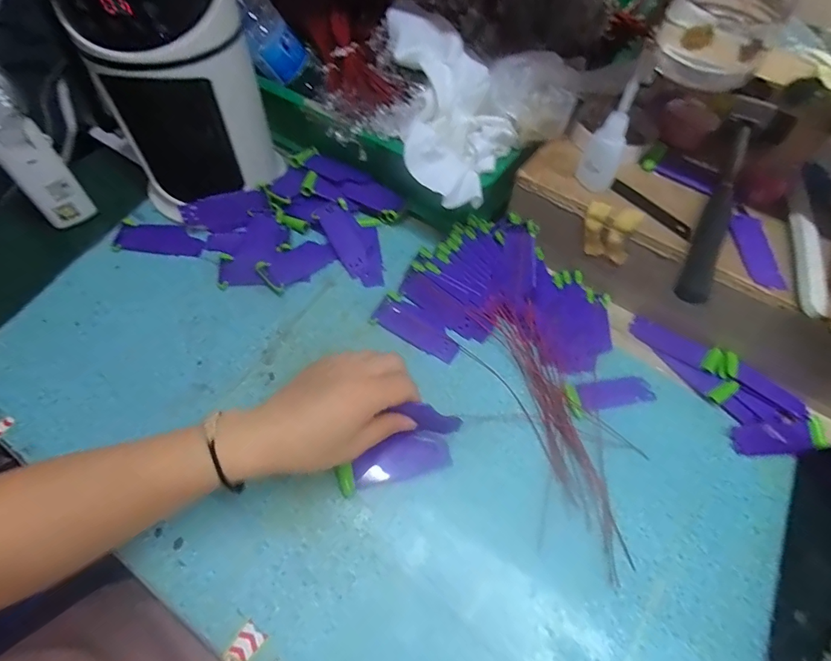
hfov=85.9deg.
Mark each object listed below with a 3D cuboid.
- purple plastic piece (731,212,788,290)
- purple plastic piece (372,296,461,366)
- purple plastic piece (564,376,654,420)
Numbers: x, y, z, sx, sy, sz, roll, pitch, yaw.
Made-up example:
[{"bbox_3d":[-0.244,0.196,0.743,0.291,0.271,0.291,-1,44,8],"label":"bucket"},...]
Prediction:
[{"bbox_3d":[0.281,-0.067,0.369,0.024,0.005,0.079,7,57,3],"label":"purple plastic piece"},{"bbox_3d":[0.002,-0.002,0.418,0.086,0.006,0.035,33,62,17],"label":"purple plastic piece"},{"bbox_3d":[0.171,0.056,0.393,0.077,0.004,0.029,-8,58,-7],"label":"purple plastic piece"}]

